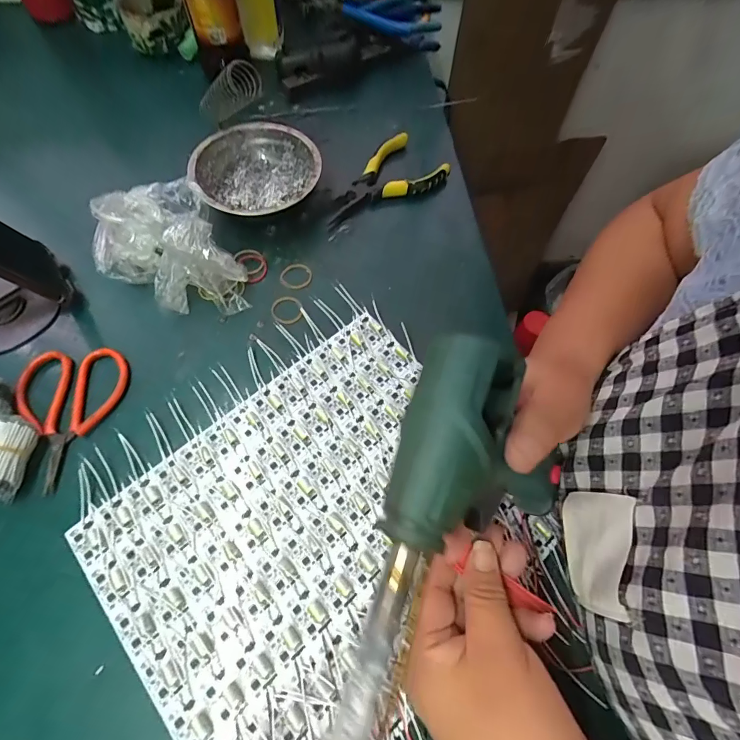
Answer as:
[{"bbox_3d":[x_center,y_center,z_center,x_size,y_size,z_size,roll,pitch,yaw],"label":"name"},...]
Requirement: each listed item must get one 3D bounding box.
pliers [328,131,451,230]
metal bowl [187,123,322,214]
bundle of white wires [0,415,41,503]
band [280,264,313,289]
[{"bbox_3d":[0.013,-0.201,0.424,0.138,0.035,0.064,-37,72,-18],"label":"pliers"},{"bbox_3d":[-0.115,-0.196,0.409,0.124,0.047,0.119,1,65,-3],"label":"metal bowl"},{"bbox_3d":[-0.264,0.063,0.286,0.029,0.029,0.057,3,65,-2],"label":"bundle of white wires"},{"bbox_3d":[-0.071,-0.091,0.381,0.032,0.004,0.028,-15,66,-10],"label":"band"}]

